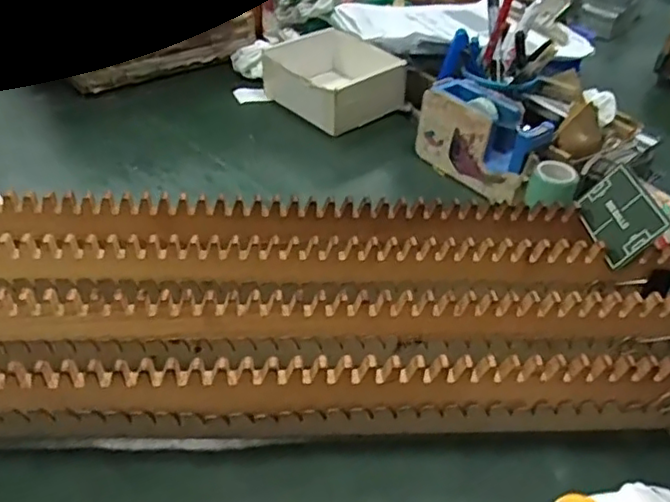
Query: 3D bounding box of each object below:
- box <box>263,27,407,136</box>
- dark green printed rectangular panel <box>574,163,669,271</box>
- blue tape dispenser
[{"bbox_3d":[-0.006,-0.215,0.777,0.132,0.062,0.165,-24,47,-31],"label":"box"},{"bbox_3d":[0.213,-0.028,0.470,0.007,0.049,0.081,29,33,-28],"label":"dark green printed rectangular panel"},{"bbox_3d":[0.153,-0.115,0.648,0.062,0.078,0.140,-22,46,-30],"label":"blue tape dispenser"}]

